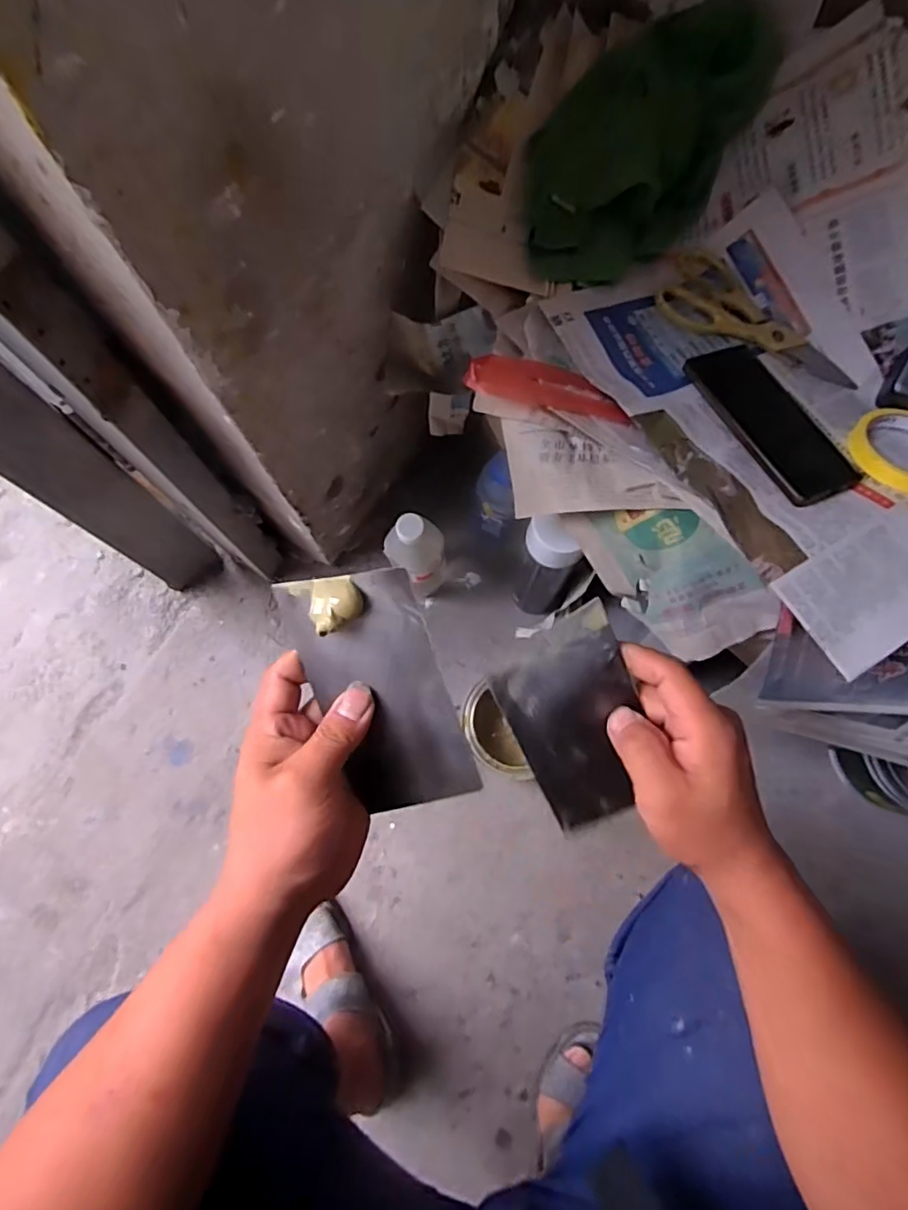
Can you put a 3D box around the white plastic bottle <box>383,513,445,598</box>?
[{"bbox_3d":[-0.044,-0.052,0.740,0.067,0.226,0.057,-6,74,-1],"label":"white plastic bottle"}]

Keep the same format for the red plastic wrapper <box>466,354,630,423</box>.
[{"bbox_3d":[0.078,-0.179,0.491,0.136,0.022,0.042,23,76,7],"label":"red plastic wrapper"}]

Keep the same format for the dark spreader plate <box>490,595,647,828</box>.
[{"bbox_3d":[0.072,0.067,0.338,0.072,0.009,0.130,-25,110,6],"label":"dark spreader plate"}]

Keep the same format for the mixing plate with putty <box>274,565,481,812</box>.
[{"bbox_3d":[-0.041,0.048,0.312,0.074,0.016,0.134,-16,99,17],"label":"mixing plate with putty"}]

